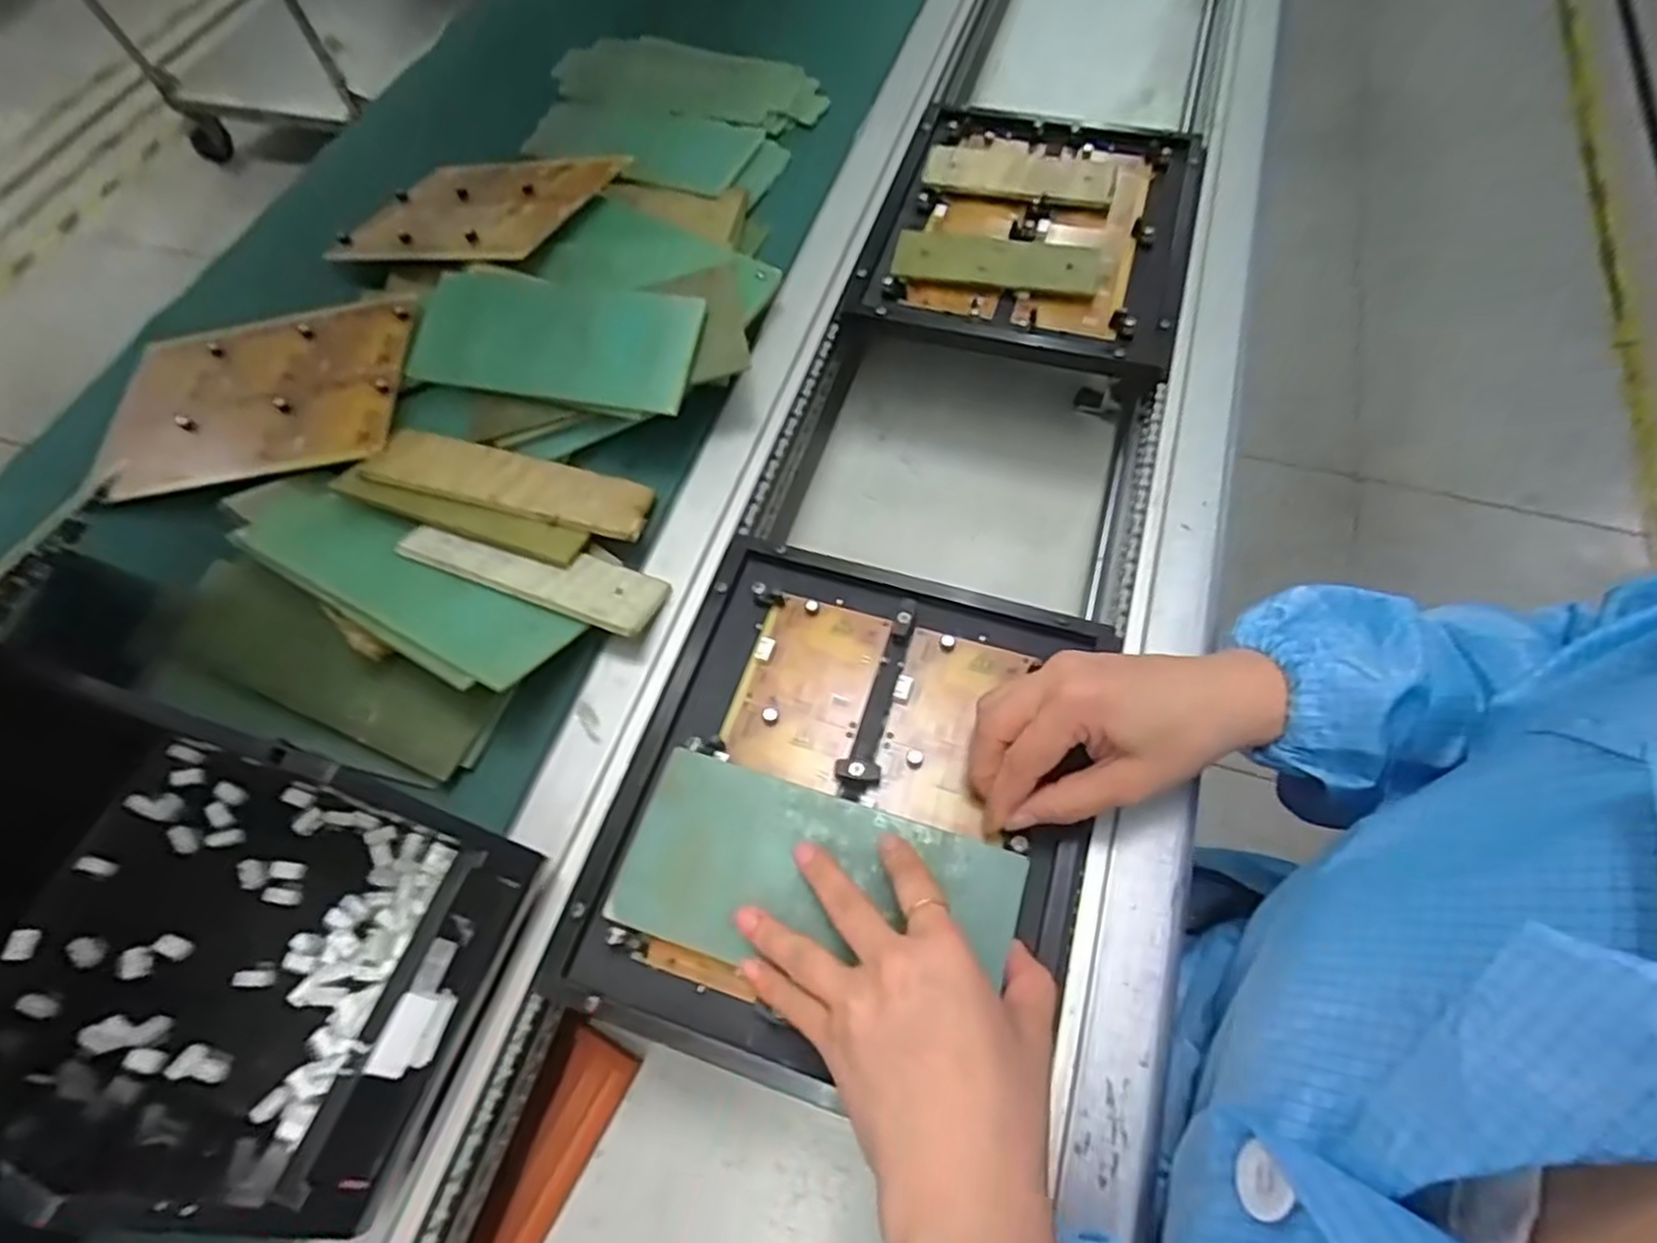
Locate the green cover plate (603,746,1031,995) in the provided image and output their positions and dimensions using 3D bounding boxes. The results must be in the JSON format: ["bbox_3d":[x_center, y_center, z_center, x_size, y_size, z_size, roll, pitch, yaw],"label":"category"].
[{"bbox_3d":[-0.005,0.127,0.374,0.186,0.011,0.088,16,66,8],"label":"green cover plate"}]

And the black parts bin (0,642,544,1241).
[{"bbox_3d":[-0.309,0.132,0.340,0.303,0.121,0.172,13,64,10],"label":"black parts bin"}]

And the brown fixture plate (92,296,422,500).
[{"bbox_3d":[-0.380,-0.155,0.519,0.206,0.008,0.135,-9,66,4],"label":"brown fixture plate"}]

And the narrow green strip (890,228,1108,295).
[{"bbox_3d":[0.129,-0.272,0.583,0.154,0.011,0.055,10,63,9],"label":"narrow green strip"}]

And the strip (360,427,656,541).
[{"bbox_3d":[-0.196,-0.088,0.483,0.169,0.006,0.055,14,48,-1],"label":"strip"}]

